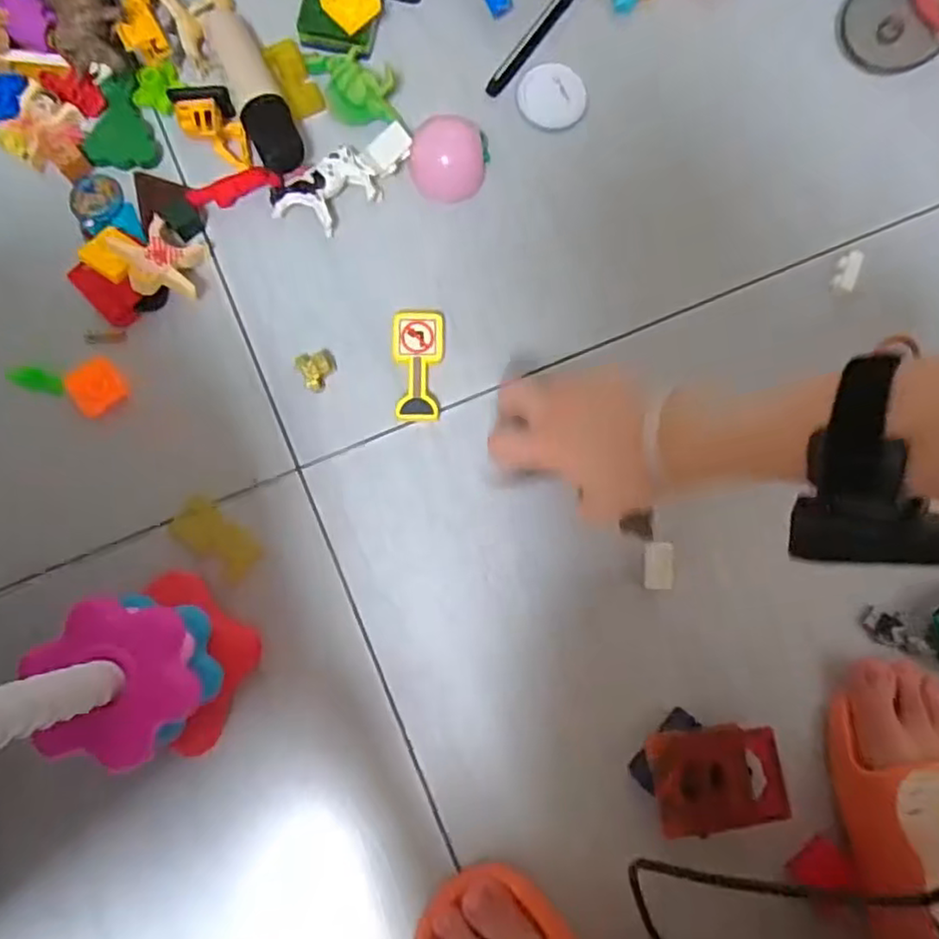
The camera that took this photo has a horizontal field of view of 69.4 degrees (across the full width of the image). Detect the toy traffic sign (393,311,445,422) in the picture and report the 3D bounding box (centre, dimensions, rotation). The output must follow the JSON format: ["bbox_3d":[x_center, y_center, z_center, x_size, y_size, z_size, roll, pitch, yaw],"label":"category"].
[{"bbox_3d":[-0.037,-0.075,0.493,0.036,0.014,0.080,-1,82,-2],"label":"toy traffic sign"}]

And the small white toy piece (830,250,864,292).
[{"bbox_3d":[0.283,-0.149,0.509,0.016,0.011,0.032,19,82,1],"label":"small white toy piece"}]

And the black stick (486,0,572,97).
[{"bbox_3d":[0.052,-0.345,0.536,0.015,0.006,0.125,36,83,3],"label":"black stick"}]

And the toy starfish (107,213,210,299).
[{"bbox_3d":[-0.220,-0.151,0.490,0.055,0.033,0.064,-36,85,-6],"label":"toy starfish"}]

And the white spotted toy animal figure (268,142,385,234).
[{"bbox_3d":[-0.107,-0.205,0.504,0.075,0.018,0.047,-33,84,-6],"label":"white spotted toy animal figure"}]

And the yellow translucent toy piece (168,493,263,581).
[{"bbox_3d":[-0.178,0.047,0.475,0.065,0.007,0.034,37,83,3],"label":"yellow translucent toy piece"}]

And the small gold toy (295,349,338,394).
[{"bbox_3d":[-0.110,-0.074,0.491,0.027,0.018,0.030,-28,84,-5],"label":"small gold toy"}]

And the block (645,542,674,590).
[{"bbox_3d":[0.133,0.068,0.474,0.020,0.006,0.033,0,82,-2],"label":"block"}]

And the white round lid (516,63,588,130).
[{"bbox_3d":[0.065,-0.291,0.527,0.052,0.004,0.054,0,82,-2],"label":"white round lid"}]

